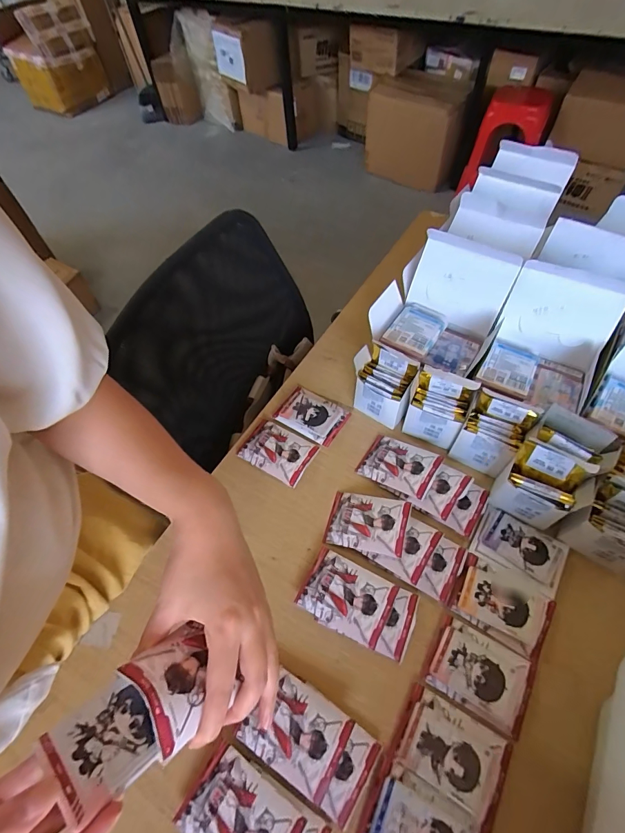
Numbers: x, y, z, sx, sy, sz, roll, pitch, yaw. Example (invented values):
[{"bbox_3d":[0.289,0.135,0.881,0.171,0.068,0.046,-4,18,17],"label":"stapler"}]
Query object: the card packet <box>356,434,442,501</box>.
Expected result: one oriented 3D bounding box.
[{"bbox_3d":[0.119,0.067,0.544,0.102,0.011,0.072,20,62,37],"label":"card packet"}]

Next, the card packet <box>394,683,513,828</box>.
[{"bbox_3d":[0.137,0.323,0.374,0.096,0.008,0.071,22,60,19],"label":"card packet"}]

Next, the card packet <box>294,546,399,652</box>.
[{"bbox_3d":[0.039,0.208,0.453,0.100,0.010,0.072,22,62,21],"label":"card packet"}]

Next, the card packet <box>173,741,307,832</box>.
[{"bbox_3d":[-0.067,0.370,0.353,0.101,0.011,0.075,25,63,23],"label":"card packet"}]

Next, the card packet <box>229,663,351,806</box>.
[{"bbox_3d":[-0.018,0.312,0.386,0.095,0.009,0.073,22,61,23],"label":"card packet"}]

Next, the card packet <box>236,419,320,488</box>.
[{"bbox_3d":[-0.051,0.053,0.578,0.102,0.019,0.074,26,61,21],"label":"card packet"}]

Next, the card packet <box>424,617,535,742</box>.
[{"bbox_3d":[0.179,0.270,0.409,0.095,0.007,0.074,25,61,20],"label":"card packet"}]

